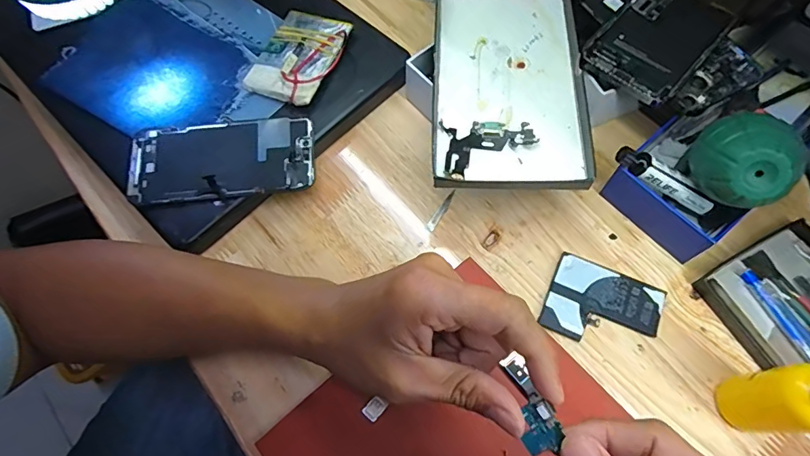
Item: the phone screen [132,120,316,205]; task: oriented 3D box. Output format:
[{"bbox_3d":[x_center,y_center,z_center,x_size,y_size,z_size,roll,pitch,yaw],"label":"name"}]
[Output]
[{"bbox_3d":[-0.142,-0.054,0.362,0.137,0.007,0.065,-6,70,-5],"label":"phone screen"}]

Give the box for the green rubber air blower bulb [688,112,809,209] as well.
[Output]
[{"bbox_3d":[0.217,-0.041,0.298,0.050,0.048,0.057,-40,71,-14],"label":"green rubber air blower bulb"}]

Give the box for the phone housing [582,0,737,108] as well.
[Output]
[{"bbox_3d":[0.200,-0.149,0.367,0.074,0.012,0.117,41,74,18],"label":"phone housing"}]

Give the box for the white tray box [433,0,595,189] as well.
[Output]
[{"bbox_3d":[0.079,-0.119,0.358,0.108,0.016,0.202,1,67,3],"label":"white tray box"}]

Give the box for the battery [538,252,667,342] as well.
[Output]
[{"bbox_3d":[0.143,0.057,0.332,0.077,0.007,0.059,20,68,11],"label":"battery"}]

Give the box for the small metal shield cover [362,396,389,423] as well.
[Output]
[{"bbox_3d":[-0.020,0.118,0.303,0.011,0.004,0.015,41,73,19],"label":"small metal shield cover"}]

